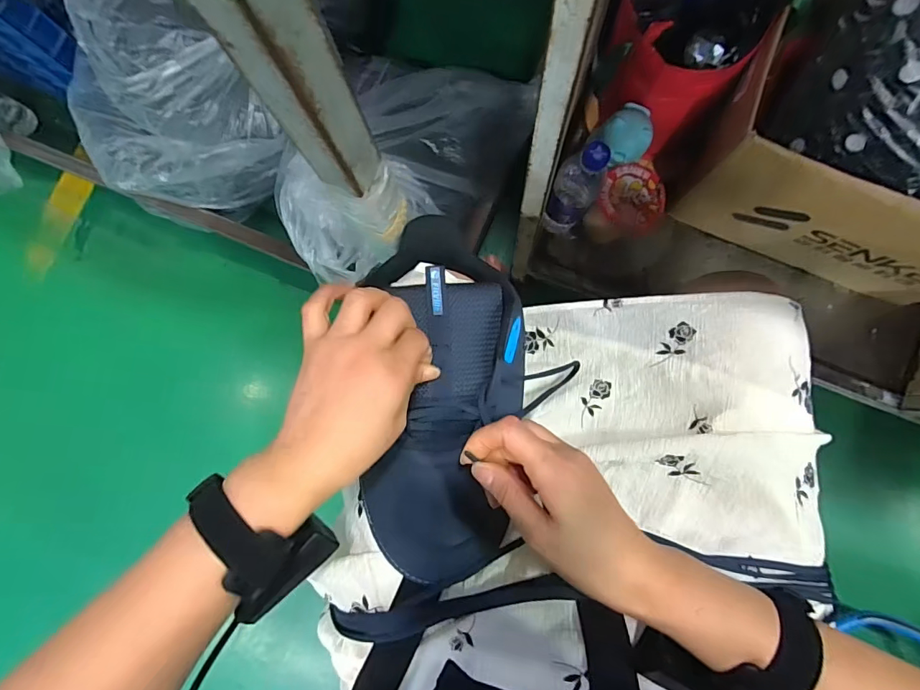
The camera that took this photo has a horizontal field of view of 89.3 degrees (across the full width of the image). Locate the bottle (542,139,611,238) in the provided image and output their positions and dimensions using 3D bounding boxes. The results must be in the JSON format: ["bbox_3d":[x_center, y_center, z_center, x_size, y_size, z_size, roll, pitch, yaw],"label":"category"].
[{"bbox_3d":[0.169,-0.220,0.671,0.054,0.253,0.073,21,85,6],"label":"bottle"}]

